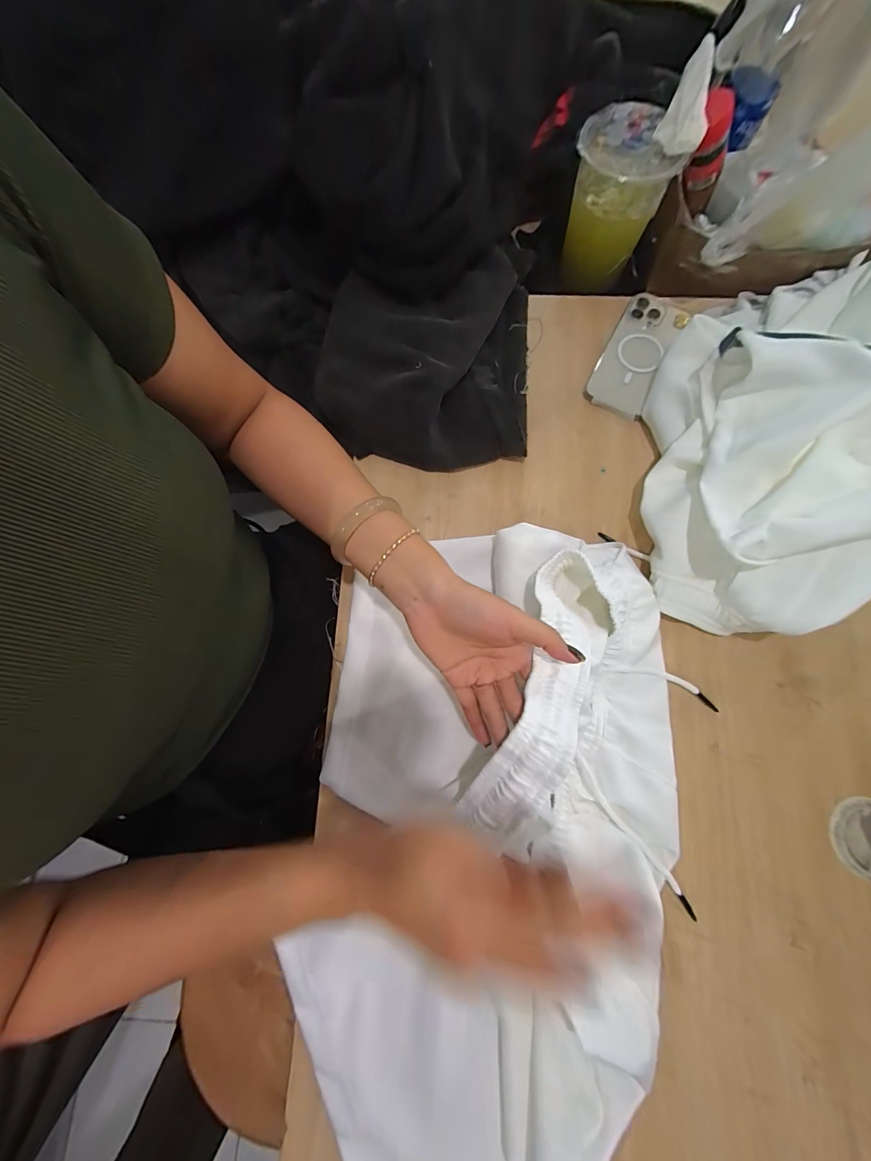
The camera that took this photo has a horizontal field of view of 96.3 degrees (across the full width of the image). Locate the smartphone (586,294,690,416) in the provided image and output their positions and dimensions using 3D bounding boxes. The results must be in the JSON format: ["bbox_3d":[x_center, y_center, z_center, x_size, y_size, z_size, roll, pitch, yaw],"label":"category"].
[{"bbox_3d":[0.241,-0.275,0.465,0.069,0.018,0.166,28,77,9],"label":"smartphone"}]

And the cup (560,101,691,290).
[{"bbox_3d":[0.217,-0.462,0.487,0.109,0.144,0.092,13,75,5],"label":"cup"}]

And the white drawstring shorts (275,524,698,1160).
[{"bbox_3d":[0.041,0.217,0.313,0.304,0.114,0.552,8,75,4],"label":"white drawstring shorts"}]

